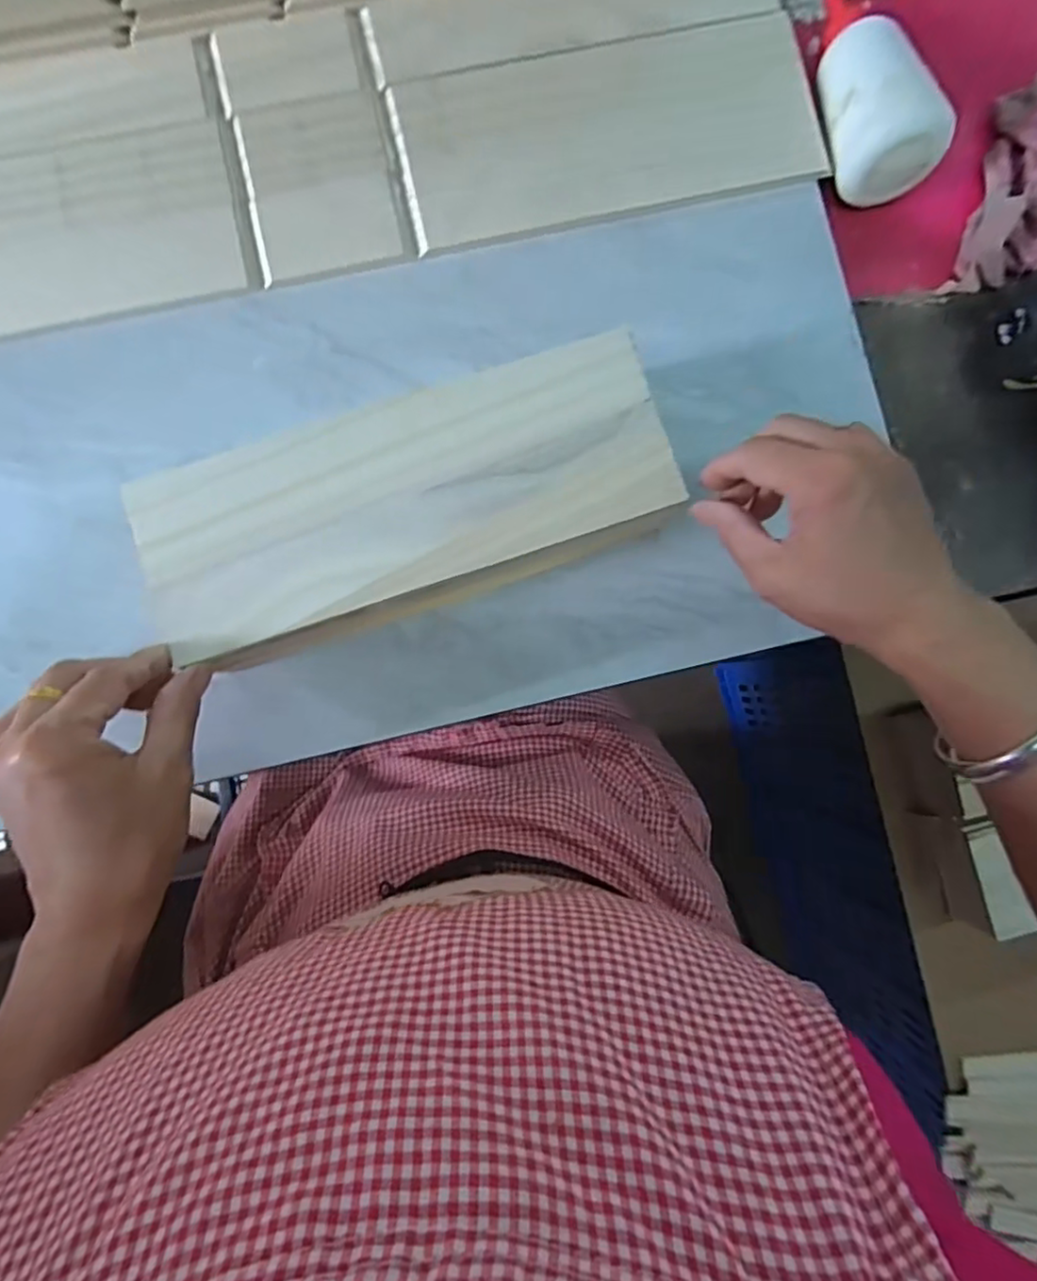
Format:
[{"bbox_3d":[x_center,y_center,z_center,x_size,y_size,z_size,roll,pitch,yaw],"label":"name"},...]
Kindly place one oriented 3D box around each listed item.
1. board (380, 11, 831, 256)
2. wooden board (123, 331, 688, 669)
[{"bbox_3d":[0.056,-0.334,0.414,0.269,0.004,0.116,-13,89,-3],"label":"board"},{"bbox_3d":[-0.058,-0.074,0.340,0.274,0.017,0.109,-18,89,-1],"label":"wooden board"}]

